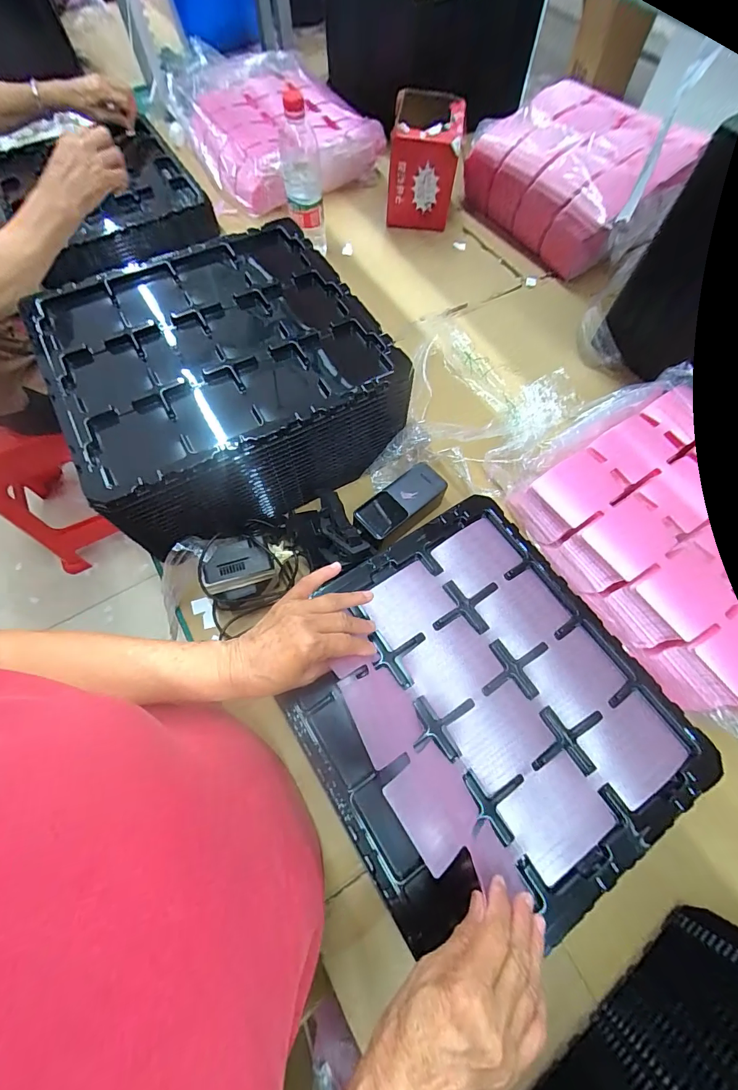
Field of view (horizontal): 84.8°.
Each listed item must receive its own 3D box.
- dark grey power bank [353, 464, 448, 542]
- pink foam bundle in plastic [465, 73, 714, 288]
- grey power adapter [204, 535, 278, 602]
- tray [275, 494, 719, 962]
[{"bbox_3d":[0.044,-0.059,0.527,0.130,0.017,0.052,-37,72,-14],"label":"dark grey power bank"},{"bbox_3d":[0.359,-0.667,0.745,0.339,0.166,0.222,42,73,16],"label":"pink foam bundle in plastic"},{"bbox_3d":[-0.153,0.027,0.473,0.080,0.036,0.055,-26,69,-10],"label":"grey power adapter"},{"bbox_3d":[0.105,0.159,0.413,0.324,0.034,0.359,-31,68,-15],"label":"tray"}]

